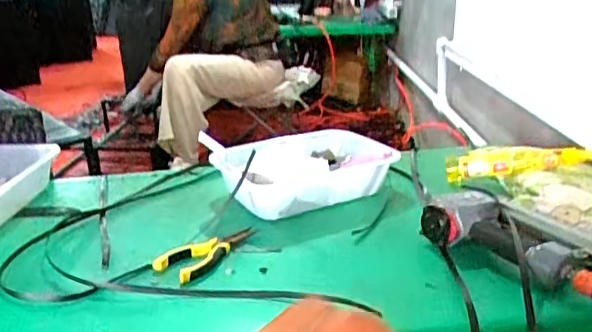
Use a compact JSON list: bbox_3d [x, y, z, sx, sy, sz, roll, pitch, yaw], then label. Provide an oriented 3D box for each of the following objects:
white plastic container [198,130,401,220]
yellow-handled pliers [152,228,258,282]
[{"bbox_3d":[0.013,-0.009,0.958,0.322,0.109,0.192,-5,22,-15],"label":"white plastic container"},{"bbox_3d":[-0.123,0.113,0.776,0.072,0.014,0.140,14,25,32],"label":"yellow-handled pliers"}]

